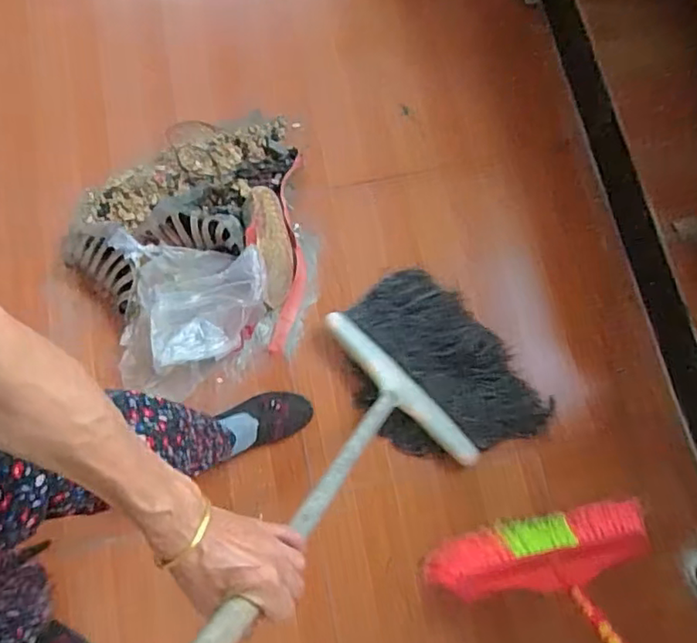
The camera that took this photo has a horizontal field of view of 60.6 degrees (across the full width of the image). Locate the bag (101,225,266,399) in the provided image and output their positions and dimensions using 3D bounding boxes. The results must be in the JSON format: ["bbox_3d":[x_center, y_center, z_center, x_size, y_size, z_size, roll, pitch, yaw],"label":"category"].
[{"bbox_3d":[-0.304,-0.006,1.105,0.292,0.103,0.313,6,75,2],"label":"bag"}]

